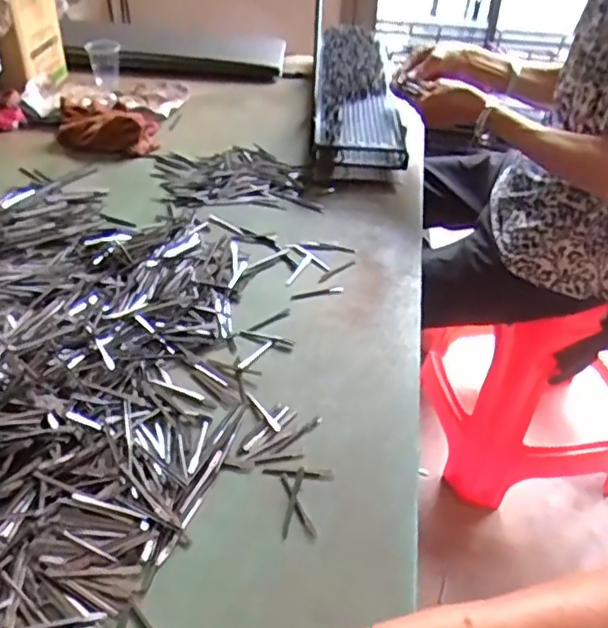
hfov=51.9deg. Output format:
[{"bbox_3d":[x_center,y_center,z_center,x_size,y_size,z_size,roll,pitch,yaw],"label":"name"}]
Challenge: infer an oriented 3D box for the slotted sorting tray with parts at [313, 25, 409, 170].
[{"bbox_3d":[0.096,-0.442,1.198,0.149,0.049,0.599,3,40,-1],"label":"slotted sorting tray with parts"}]

